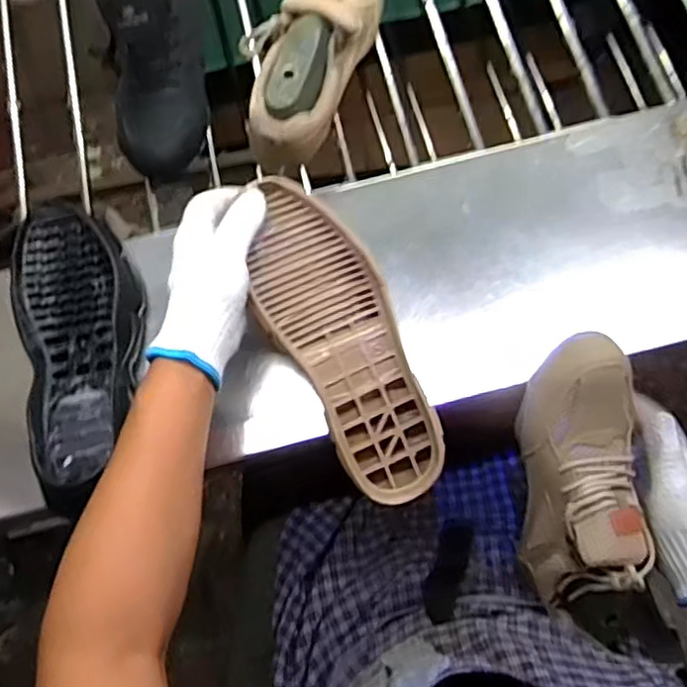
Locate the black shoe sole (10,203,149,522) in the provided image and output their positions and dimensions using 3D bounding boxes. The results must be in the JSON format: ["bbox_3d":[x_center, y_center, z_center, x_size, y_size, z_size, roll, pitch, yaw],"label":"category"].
[{"bbox_3d":[-0.232,-0.002,0.568,0.108,0.040,0.273,-17,75,-3],"label":"black shoe sole"}]

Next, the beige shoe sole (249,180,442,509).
[{"bbox_3d":[-0.001,-0.001,0.540,0.099,0.023,0.275,-25,90,-5],"label":"beige shoe sole"}]

